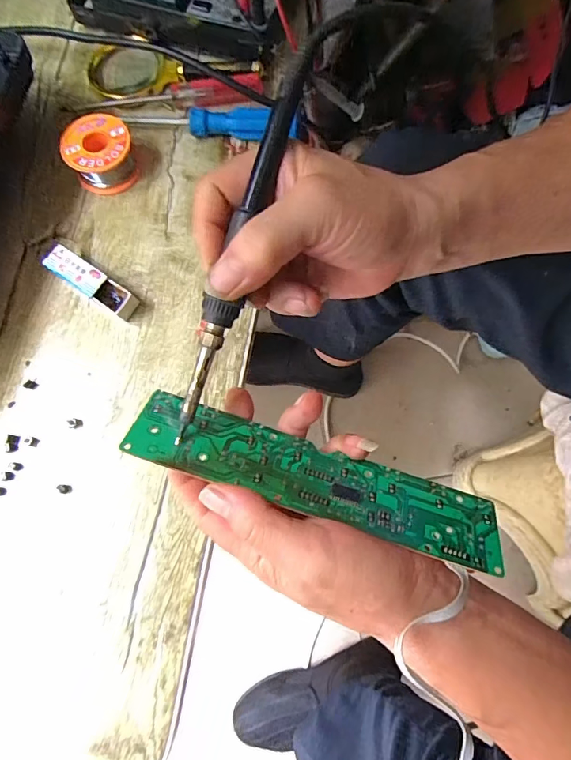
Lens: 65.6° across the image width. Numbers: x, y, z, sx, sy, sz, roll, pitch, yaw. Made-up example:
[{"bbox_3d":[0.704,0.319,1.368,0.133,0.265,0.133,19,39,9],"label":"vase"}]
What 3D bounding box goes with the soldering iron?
[{"bbox_3d":[-0.018,-0.074,0.225,0.020,0.014,0.222,19,92,4],"label":"soldering iron"}]

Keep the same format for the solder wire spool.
[{"bbox_3d":[-0.149,-0.182,0.358,0.051,0.029,0.051,0,74,-1],"label":"solder wire spool"}]

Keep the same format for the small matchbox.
[{"bbox_3d":[-0.146,-0.073,0.334,0.074,0.021,0.021,32,76,7],"label":"small matchbox"}]

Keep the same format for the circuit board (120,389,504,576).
[{"bbox_3d":[0.017,0.054,0.243,0.205,0.004,0.045,18,43,0],"label":"circuit board"}]

